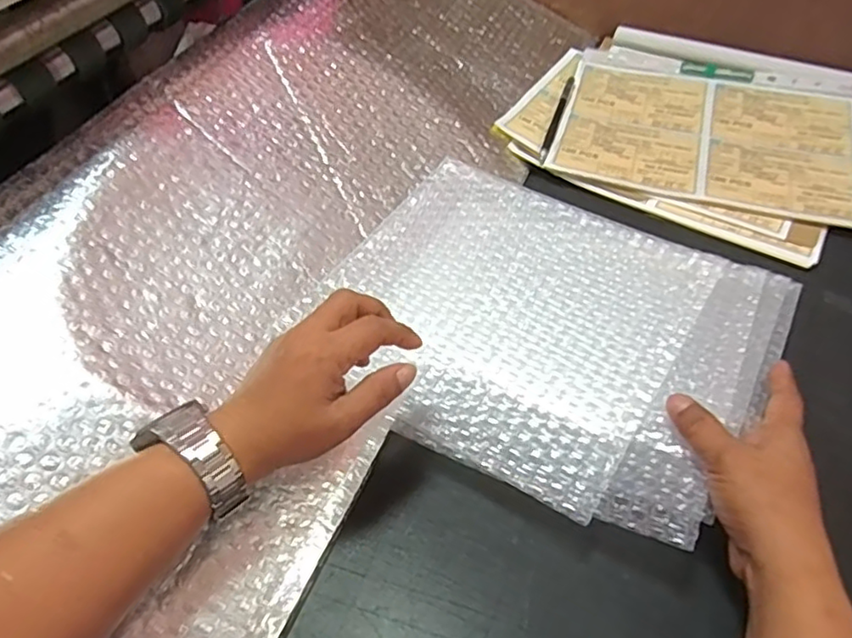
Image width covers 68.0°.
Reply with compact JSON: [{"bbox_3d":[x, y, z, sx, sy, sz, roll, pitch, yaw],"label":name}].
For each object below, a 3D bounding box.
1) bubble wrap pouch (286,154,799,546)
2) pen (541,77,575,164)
[{"bbox_3d":[0.080,0.001,0.459,0.305,0.028,0.237,24,55,22],"label":"bubble wrap pouch"},{"bbox_3d":[0.144,-0.220,0.688,0.009,0.008,0.161,14,52,14],"label":"pen"}]

